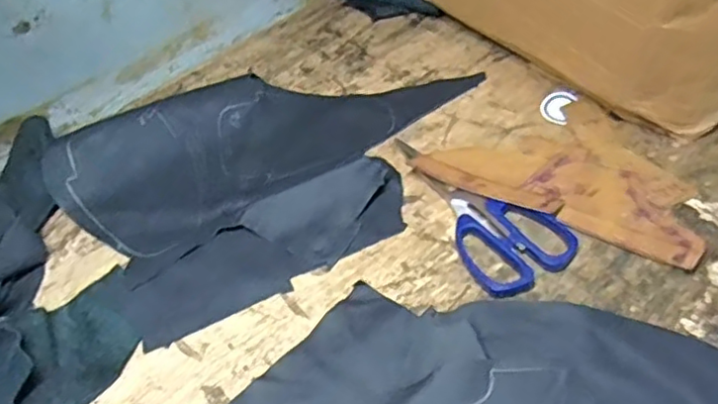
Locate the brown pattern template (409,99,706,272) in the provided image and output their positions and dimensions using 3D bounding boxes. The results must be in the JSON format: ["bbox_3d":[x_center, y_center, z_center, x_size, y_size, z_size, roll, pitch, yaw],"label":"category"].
[{"bbox_3d":[0.182,-0.034,0.546,0.218,0.007,0.143,21,52,23],"label":"brown pattern template"}]

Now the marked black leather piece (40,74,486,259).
[{"bbox_3d":[-0.089,-0.069,0.601,0.369,0.016,0.165,-28,58,-17],"label":"marked black leather piece"}]

